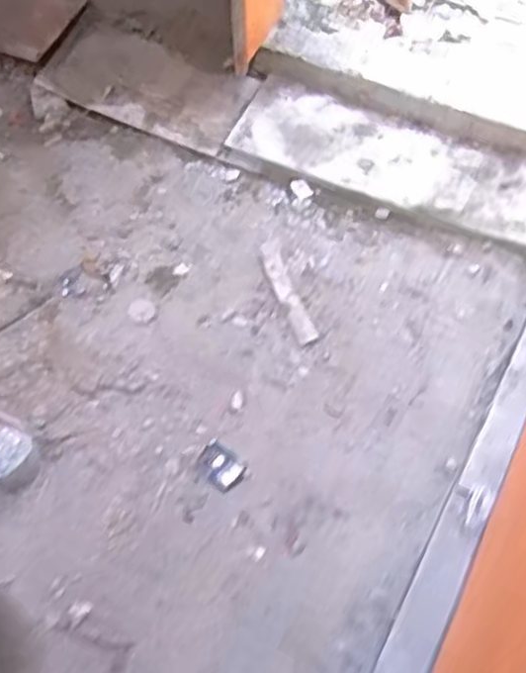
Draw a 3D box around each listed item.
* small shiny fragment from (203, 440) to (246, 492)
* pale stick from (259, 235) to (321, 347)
[{"bbox_3d":[-0.093,0.279,1.541,0.105,0.007,0.071,38,68,19],"label":"small shiny fragment"},{"bbox_3d":[0.058,-0.113,1.775,0.058,0.010,0.319,-17,62,-8],"label":"pale stick"}]

